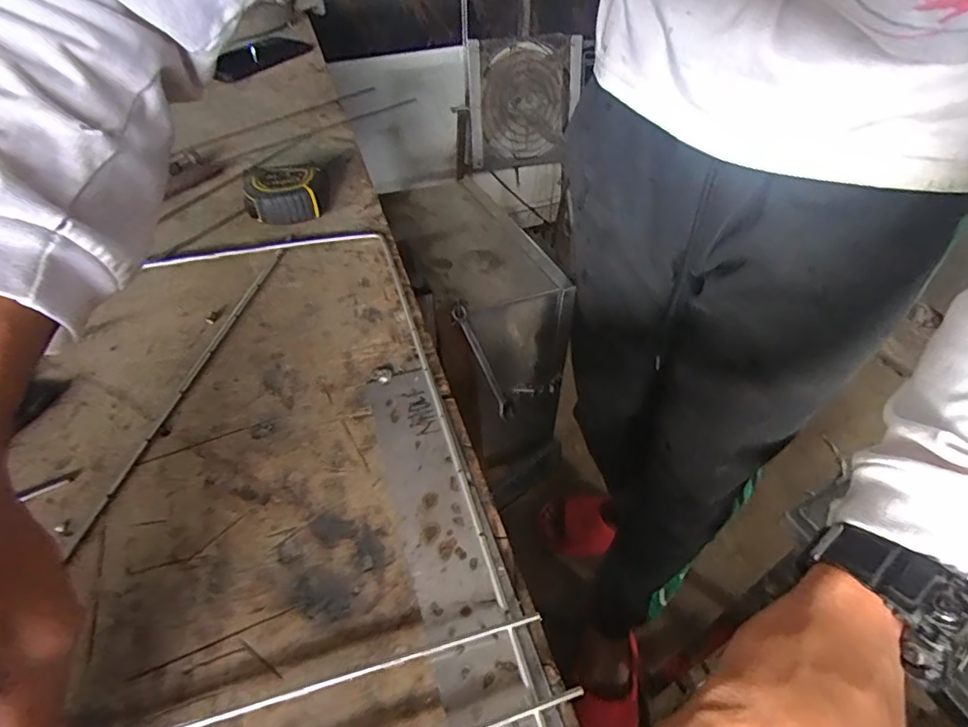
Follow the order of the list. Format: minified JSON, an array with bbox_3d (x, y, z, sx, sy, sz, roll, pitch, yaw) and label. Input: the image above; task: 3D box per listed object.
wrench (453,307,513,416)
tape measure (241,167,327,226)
[{"bbox_3d":[0.001,0.001,0.586,0.013,0.149,0.022,2,38,43],"label":"wrench"},{"bbox_3d":[-0.181,-0.154,0.490,0.071,0.037,0.062,-10,46,-9],"label":"tape measure"}]

